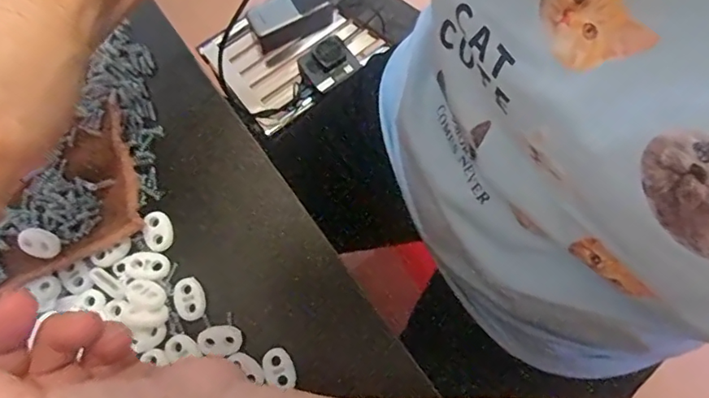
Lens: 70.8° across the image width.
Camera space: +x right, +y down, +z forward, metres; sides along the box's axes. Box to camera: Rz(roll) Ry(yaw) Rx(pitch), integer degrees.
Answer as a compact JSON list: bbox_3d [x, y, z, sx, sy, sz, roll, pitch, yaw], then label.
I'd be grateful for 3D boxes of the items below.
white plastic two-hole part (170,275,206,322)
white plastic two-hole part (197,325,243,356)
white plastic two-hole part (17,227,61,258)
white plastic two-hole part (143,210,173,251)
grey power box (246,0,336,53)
[{"bbox_3d":[-0.089,0.053,0.265,0.016,0.004,0.023,-18,75,-4],"label":"white plastic two-hole part"},{"bbox_3d":[-0.070,0.073,0.259,0.022,0.004,0.015,-2,74,0],"label":"white plastic two-hole part"},{"bbox_3d":[-0.168,0.023,0.266,0.020,0.004,0.014,25,78,-18],"label":"white plastic two-hole part"},{"bbox_3d":[-0.108,0.017,0.273,0.014,0.004,0.022,-6,74,-1],"label":"white plastic two-hole part"},{"bbox_3d":[-0.097,-0.282,0.774,0.133,0.063,0.050,-32,76,-8],"label":"grey power box"}]

